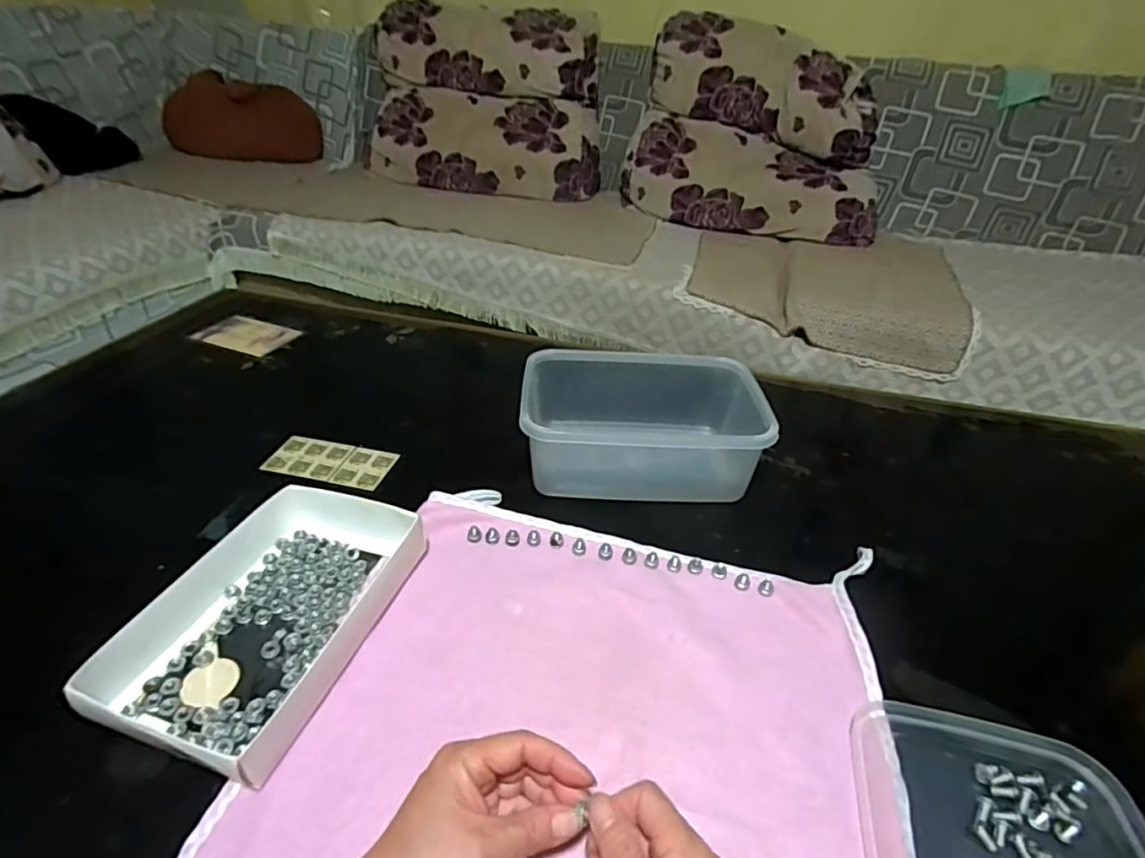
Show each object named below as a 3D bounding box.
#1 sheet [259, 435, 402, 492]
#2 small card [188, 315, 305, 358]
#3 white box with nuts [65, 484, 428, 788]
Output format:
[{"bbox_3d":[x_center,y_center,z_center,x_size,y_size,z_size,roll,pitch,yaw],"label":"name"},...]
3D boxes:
[{"bbox_3d":[-0.248,0.034,0.602,0.120,0.004,0.065,11,35,9],"label":"sheet"},{"bbox_3d":[-0.451,-0.129,0.802,0.119,0.007,0.090,13,33,12],"label":"small card"},{"bbox_3d":[-0.214,0.130,0.431,0.137,0.045,0.223,13,35,12],"label":"white box with nuts"}]

